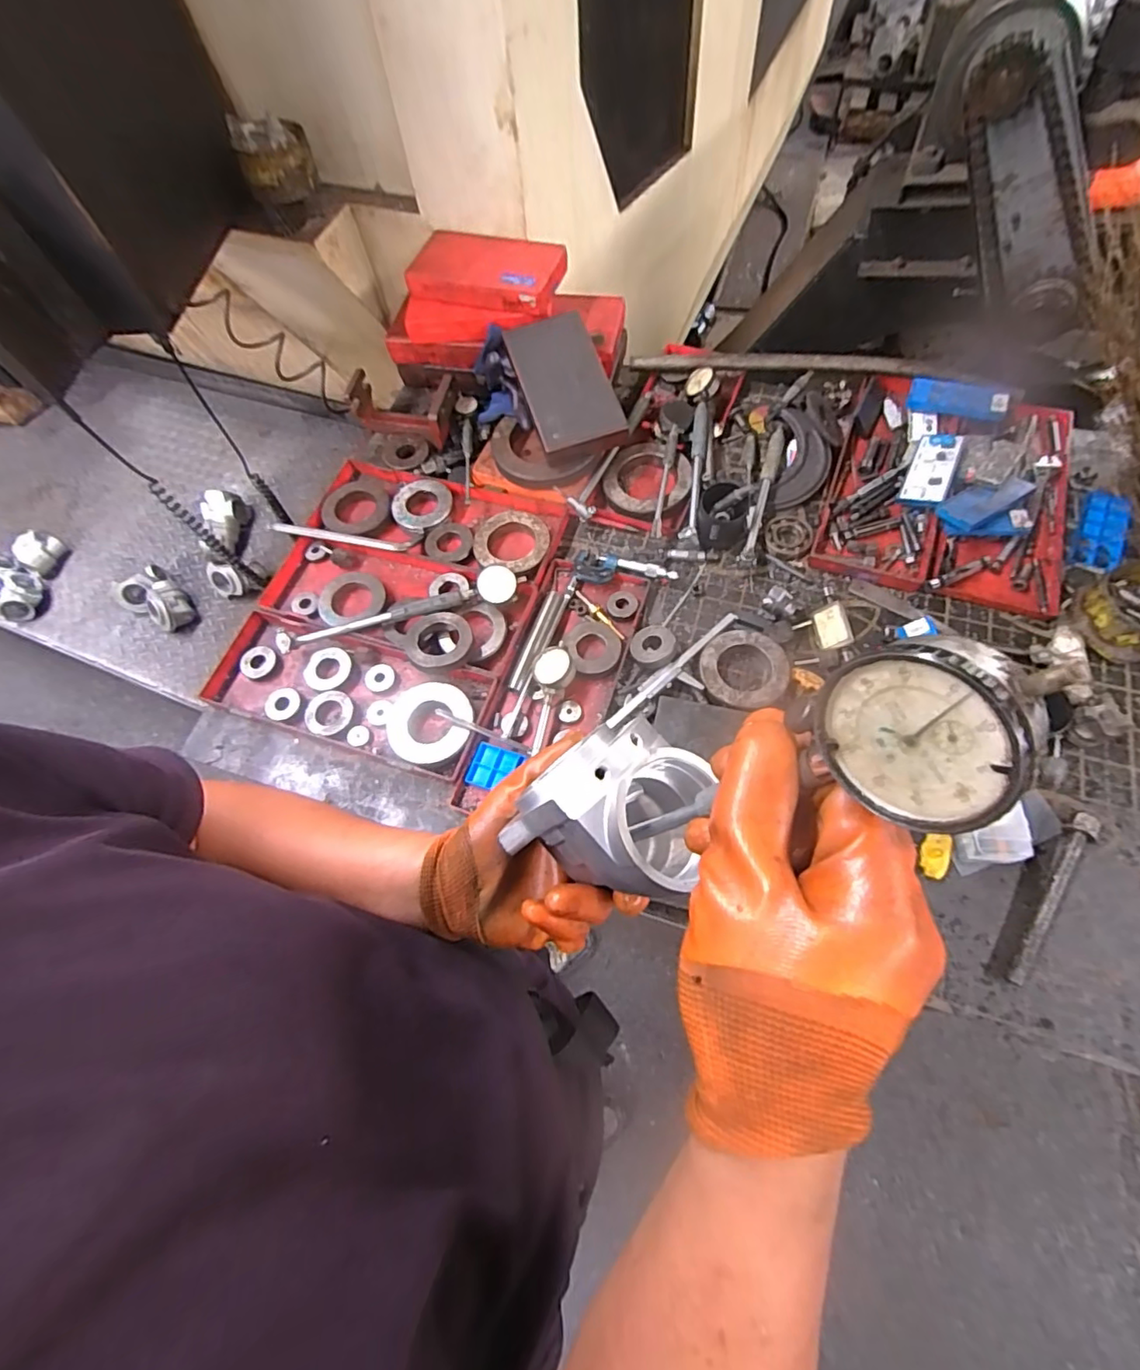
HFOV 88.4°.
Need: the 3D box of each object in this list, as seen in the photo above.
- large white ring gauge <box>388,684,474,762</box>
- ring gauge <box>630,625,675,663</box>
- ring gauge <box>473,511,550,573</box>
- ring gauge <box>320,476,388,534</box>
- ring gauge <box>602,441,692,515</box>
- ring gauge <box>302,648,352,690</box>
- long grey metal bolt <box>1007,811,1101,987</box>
[{"bbox_3d":[-0.185,0.048,0.770,0.109,0.031,0.118,-2,64,5],"label":"large white ring gauge"},{"bbox_3d":[0.110,-0.056,0.788,0.059,0.010,0.056,-22,57,6],"label":"ring gauge"},{"bbox_3d":[-0.091,-0.215,0.879,0.116,0.024,0.116,-9,63,7],"label":"ring gauge"},{"bbox_3d":[-0.341,-0.282,0.930,0.107,0.014,0.097,-27,65,-7],"label":"ring gauge"},{"bbox_3d":[0.122,-0.322,0.913,0.125,0.026,0.133,-2,64,5],"label":"ring gauge"},{"bbox_3d":[-0.336,-0.022,0.813,0.060,0.012,0.064,-2,64,5],"label":"ring gauge"},{"bbox_3d":[0.521,0.227,0.635,0.026,0.026,0.206,36,72,14],"label":"long grey metal bolt"}]

